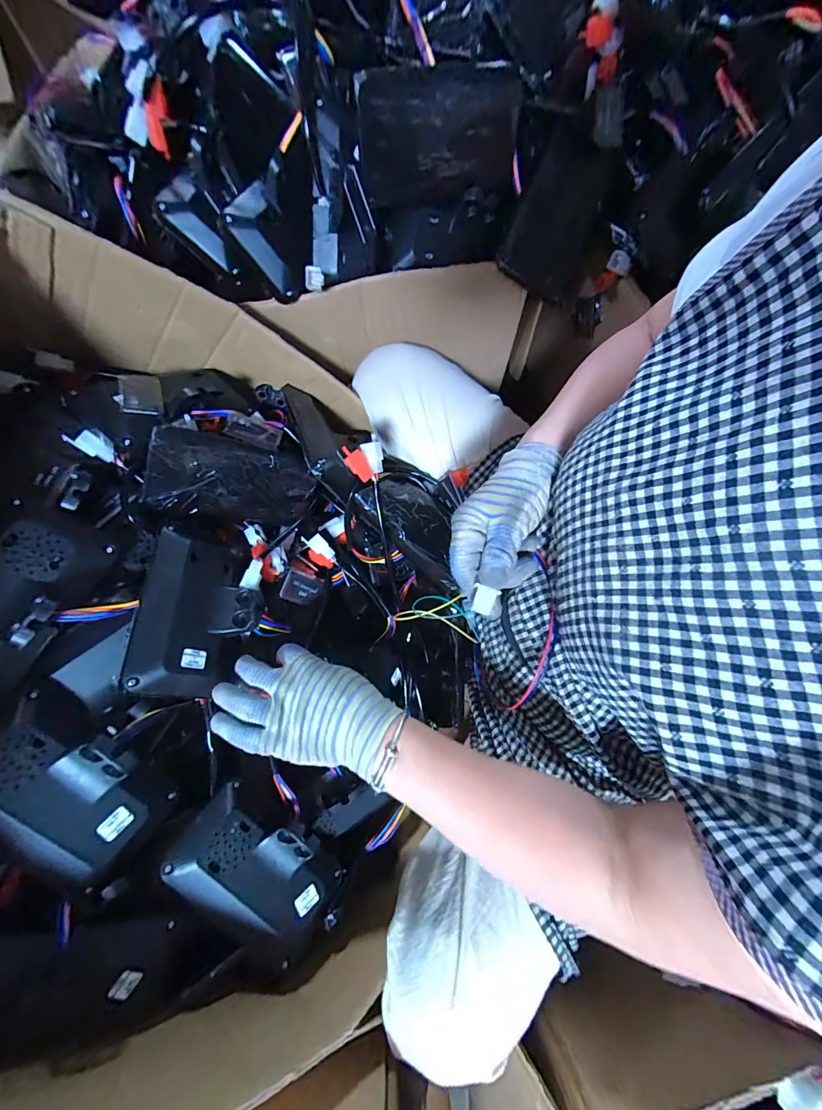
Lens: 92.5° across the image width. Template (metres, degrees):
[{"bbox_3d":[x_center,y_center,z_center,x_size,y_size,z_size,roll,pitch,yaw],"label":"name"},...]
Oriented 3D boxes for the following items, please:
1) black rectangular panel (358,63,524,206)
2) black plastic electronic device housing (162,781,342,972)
[{"bbox_3d":[0.027,-0.407,0.387,0.158,0.091,0.017,-15,51,-13],"label":"black rectangular panel"},{"bbox_3d":[-0.136,0.302,0.375,0.104,0.051,0.172,-43,103,-11],"label":"black plastic electronic device housing"}]

